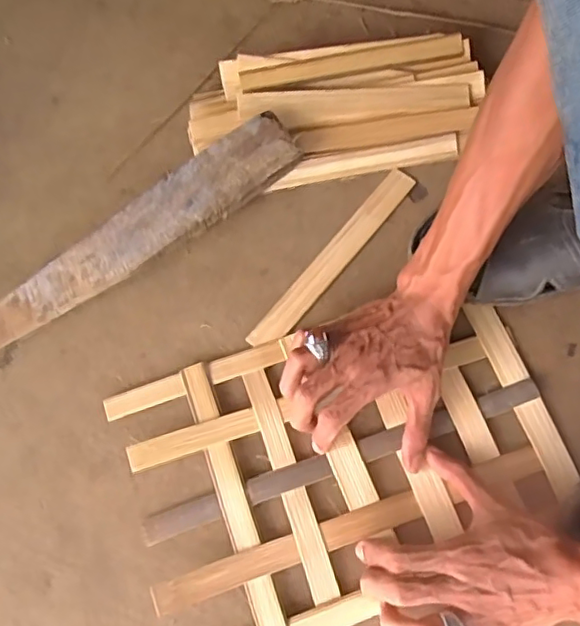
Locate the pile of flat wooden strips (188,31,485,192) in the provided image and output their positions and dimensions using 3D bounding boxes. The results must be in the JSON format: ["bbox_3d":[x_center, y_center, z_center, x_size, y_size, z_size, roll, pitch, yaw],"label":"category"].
[{"bbox_3d":[0.047,-0.201,0.578,0.285,0.039,0.127,-8,69,-3],"label":"pile of flat wooden strips"}]

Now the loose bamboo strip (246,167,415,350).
[{"bbox_3d":[0.043,-0.053,0.547,0.026,0.007,0.224,37,73,13],"label":"loose bamboo strip"}]

